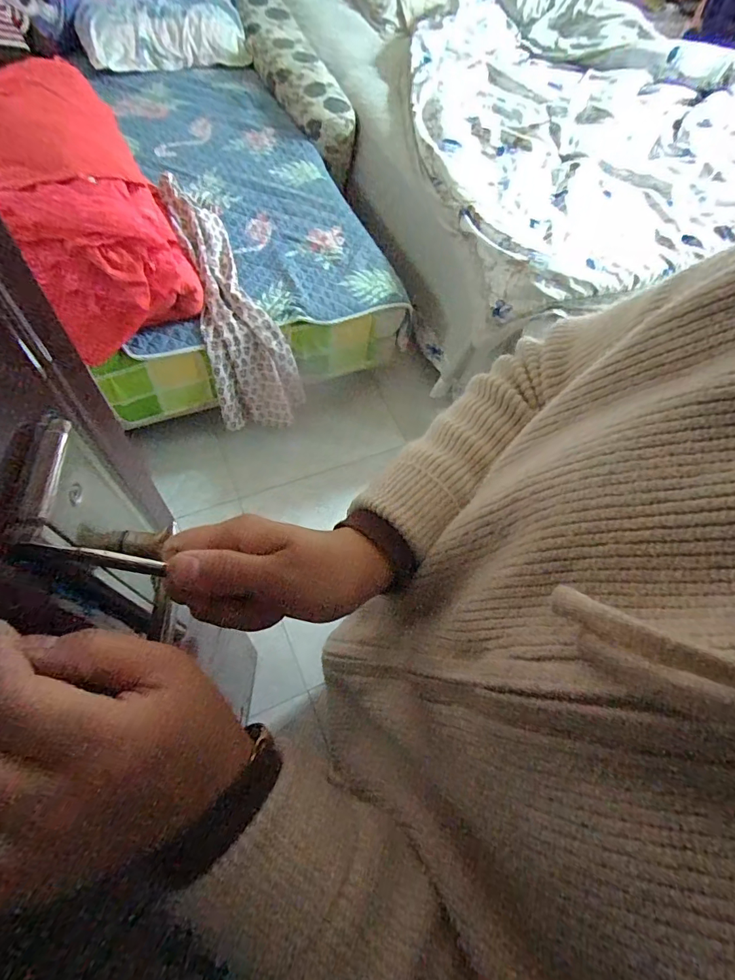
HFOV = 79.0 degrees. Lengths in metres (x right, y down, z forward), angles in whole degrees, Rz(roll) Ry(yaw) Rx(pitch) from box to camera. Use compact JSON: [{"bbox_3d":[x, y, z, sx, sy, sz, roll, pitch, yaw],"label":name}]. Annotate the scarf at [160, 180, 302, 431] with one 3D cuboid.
[{"bbox_3d":[-0.375,-0.497,1.201,0.236,0.222,0.680,-22,103,-11],"label":"scarf"}]

